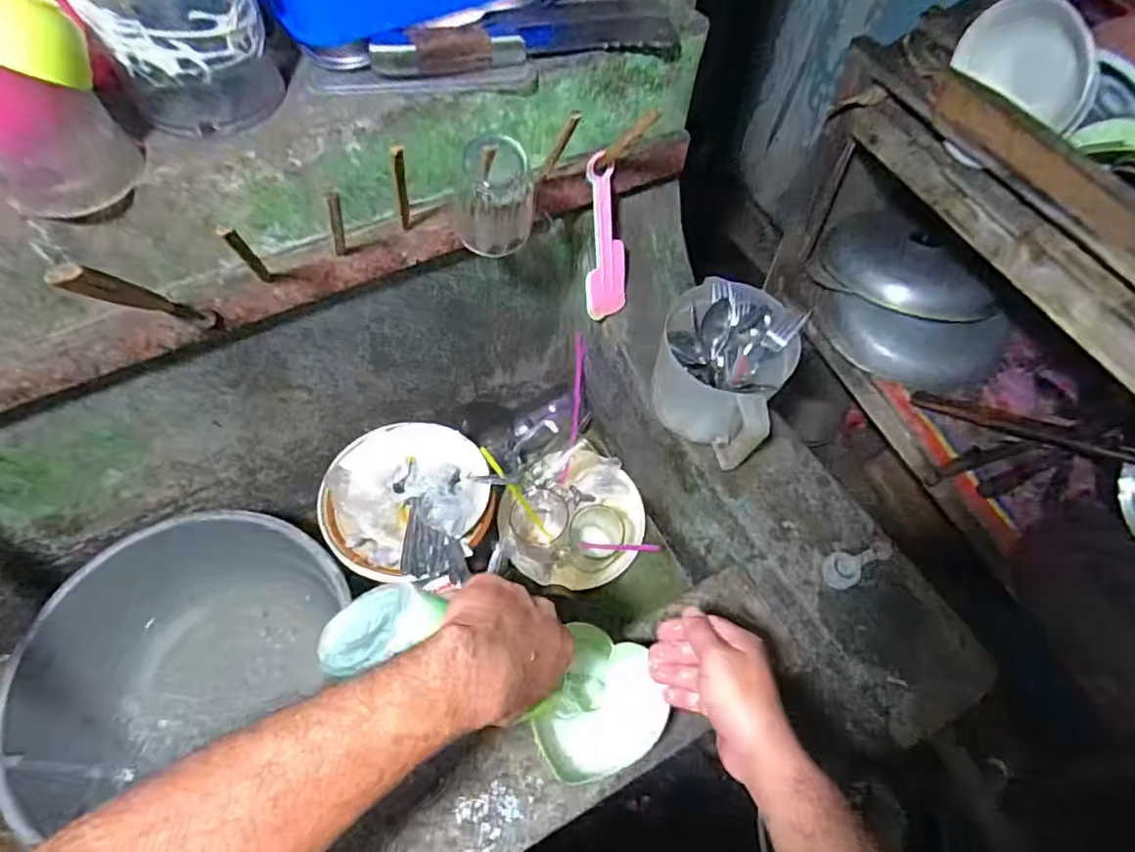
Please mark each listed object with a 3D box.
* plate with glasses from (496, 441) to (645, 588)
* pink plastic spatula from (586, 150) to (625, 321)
[{"bbox_3d":[0.017,0.128,0.905,0.193,0.107,0.213,24,62,10],"label":"plate with glasses"},{"bbox_3d":[0.046,-0.212,0.682,0.054,0.192,0.018,-26,46,-24],"label":"pink plastic spatula"}]

